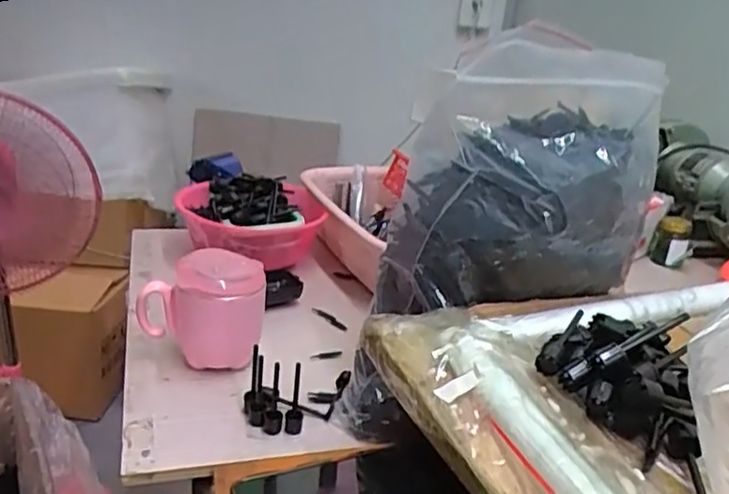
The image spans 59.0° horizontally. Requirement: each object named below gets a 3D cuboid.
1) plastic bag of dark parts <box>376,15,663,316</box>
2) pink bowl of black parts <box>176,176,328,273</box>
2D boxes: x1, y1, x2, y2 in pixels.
[{"bbox_3d":[0.136,-0.052,0.513,0.202,0.199,0.140,-6,24,-27],"label":"plastic bag of dark parts"},{"bbox_3d":[-0.145,-0.037,0.818,0.182,0.079,0.146,2,22,-11],"label":"pink bowl of black parts"}]

